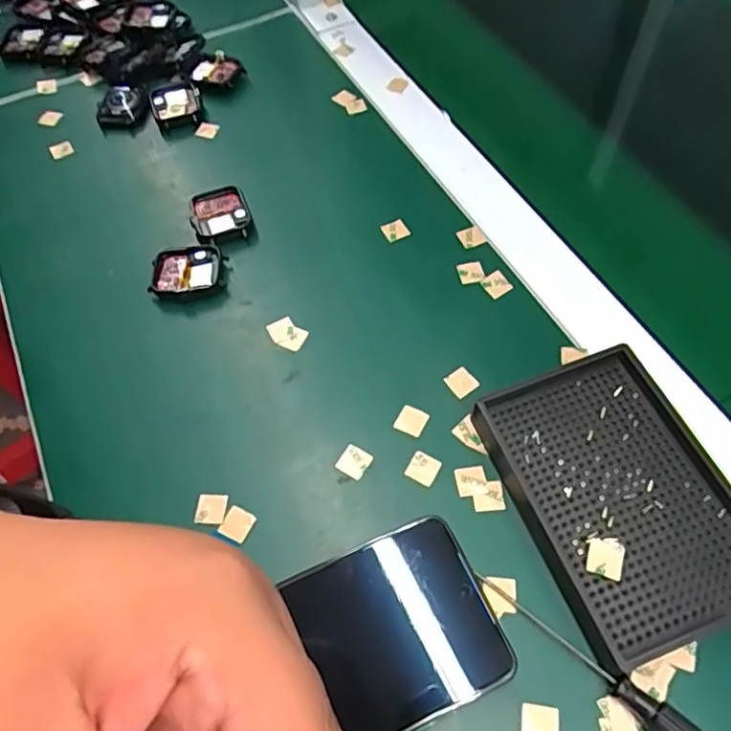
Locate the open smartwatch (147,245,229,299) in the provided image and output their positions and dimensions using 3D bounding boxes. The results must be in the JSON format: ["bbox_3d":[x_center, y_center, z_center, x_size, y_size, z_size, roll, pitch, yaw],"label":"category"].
[{"bbox_3d":[-0.114,-0.059,0.387,0.047,0.010,0.040,3,59,5],"label":"open smartwatch"}]

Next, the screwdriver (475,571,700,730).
[{"bbox_3d":[0.103,0.134,0.259,0.126,0.013,0.012,35,66,21],"label":"screwdriver"}]

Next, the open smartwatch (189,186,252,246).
[{"bbox_3d":[-0.098,-0.100,0.413,0.039,0.012,0.046,-20,60,-9],"label":"open smartwatch"}]

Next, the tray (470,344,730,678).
[{"bbox_3d":[0.124,0.063,0.296,0.094,0.021,0.134,-20,60,-9],"label":"tray"}]

